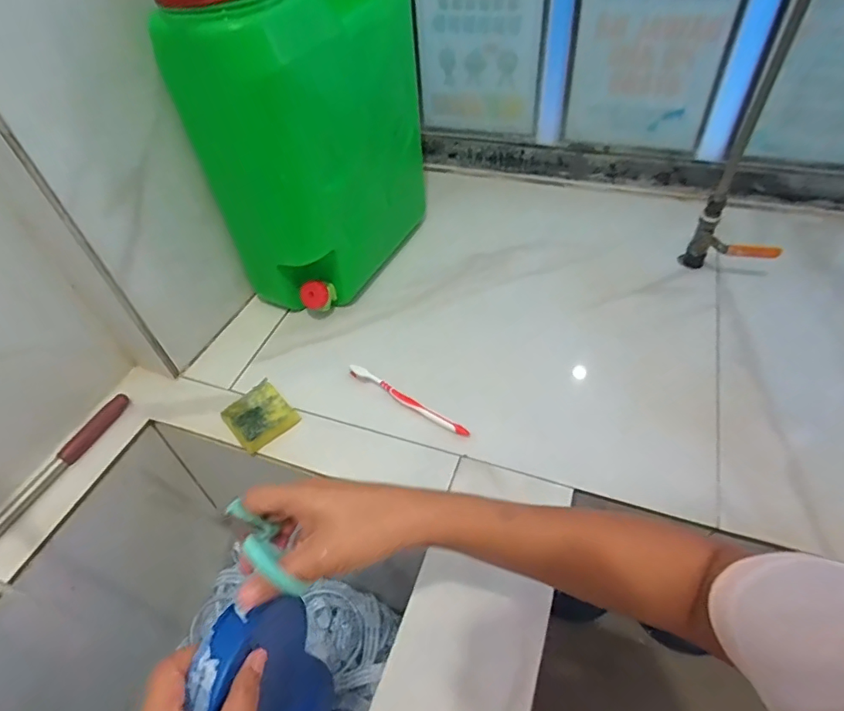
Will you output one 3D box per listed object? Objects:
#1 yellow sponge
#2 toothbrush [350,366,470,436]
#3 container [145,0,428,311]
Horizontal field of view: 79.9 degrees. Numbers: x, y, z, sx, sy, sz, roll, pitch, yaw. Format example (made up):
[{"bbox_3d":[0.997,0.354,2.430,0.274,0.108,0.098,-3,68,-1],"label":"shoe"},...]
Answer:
[{"bbox_3d":[-0.202,0.075,0.626,0.072,0.021,0.079,-36,55,-23],"label":"yellow sponge"},{"bbox_3d":[-0.020,0.057,0.638,0.180,0.020,0.014,27,56,25],"label":"toothbrush"},{"bbox_3d":[-0.142,-0.295,0.666,0.170,0.390,0.273,20,54,21],"label":"container"}]

